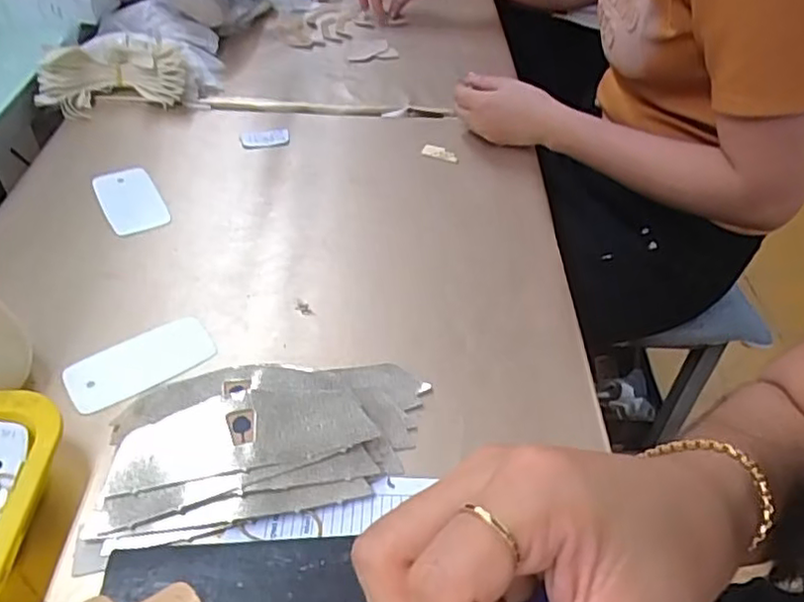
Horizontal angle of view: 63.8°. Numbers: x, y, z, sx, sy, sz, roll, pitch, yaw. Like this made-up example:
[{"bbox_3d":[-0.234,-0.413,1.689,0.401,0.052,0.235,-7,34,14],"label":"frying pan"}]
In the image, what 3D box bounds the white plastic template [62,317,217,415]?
[{"bbox_3d":[-0.194,0.046,0.482,0.103,0.004,0.049,-25,58,-25],"label":"white plastic template"}]

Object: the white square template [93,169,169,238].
[{"bbox_3d":[-0.261,-0.098,0.620,0.053,0.004,0.099,-22,52,-21],"label":"white square template"}]

